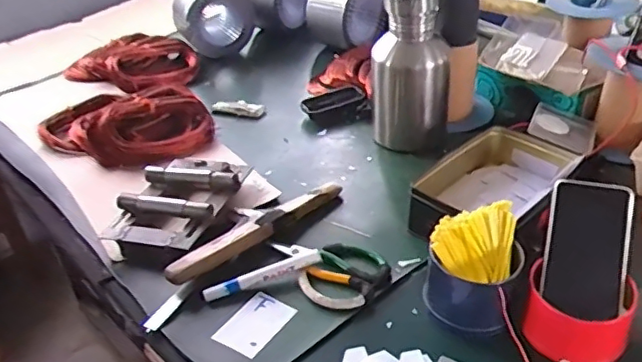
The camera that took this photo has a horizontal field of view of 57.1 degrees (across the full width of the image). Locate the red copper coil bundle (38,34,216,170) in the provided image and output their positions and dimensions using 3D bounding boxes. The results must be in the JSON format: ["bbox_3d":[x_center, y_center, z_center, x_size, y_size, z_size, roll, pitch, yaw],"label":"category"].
[{"bbox_3d":[-0.345,-0.154,1.062,0.273,0.062,0.406,-13,35,-10],"label":"red copper coil bundle"}]

